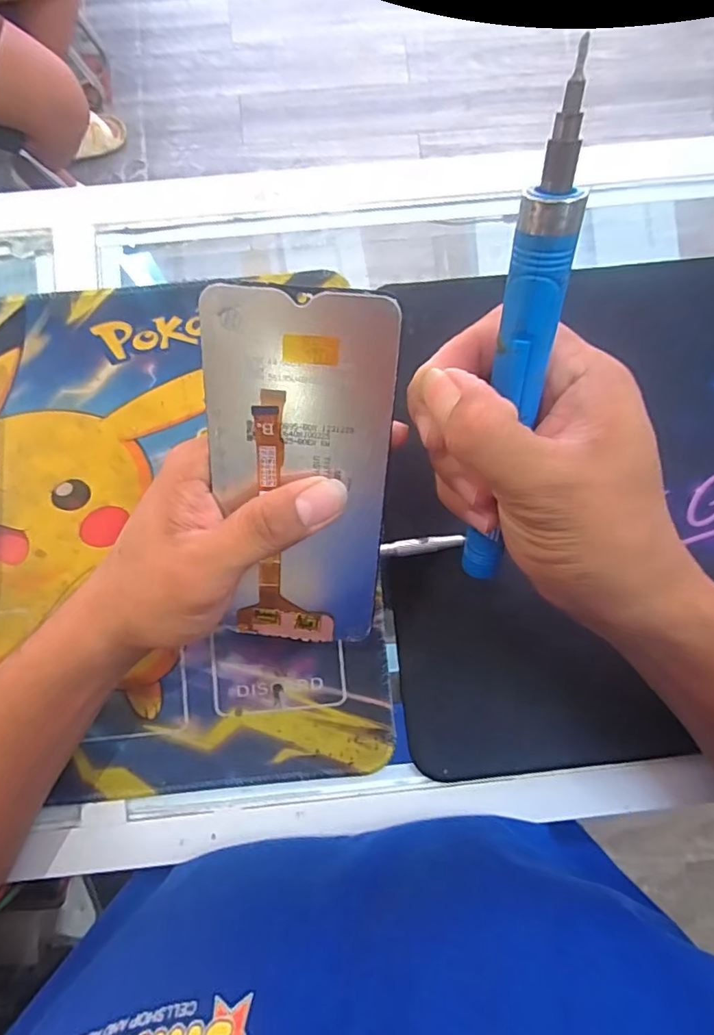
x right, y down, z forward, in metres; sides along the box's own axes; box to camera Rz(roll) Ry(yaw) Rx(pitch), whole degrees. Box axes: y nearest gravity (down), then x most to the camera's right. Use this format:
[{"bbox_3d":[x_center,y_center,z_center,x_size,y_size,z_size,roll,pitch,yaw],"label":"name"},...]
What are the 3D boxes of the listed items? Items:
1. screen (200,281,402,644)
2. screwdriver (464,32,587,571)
[{"bbox_3d":[-0.022,-0.010,0.218,0.070,0.010,0.150,0,118,0],"label":"screen"},{"bbox_3d":[0.058,-0.043,0.197,0.018,0.188,0.012,-2,44,0],"label":"screwdriver"}]

